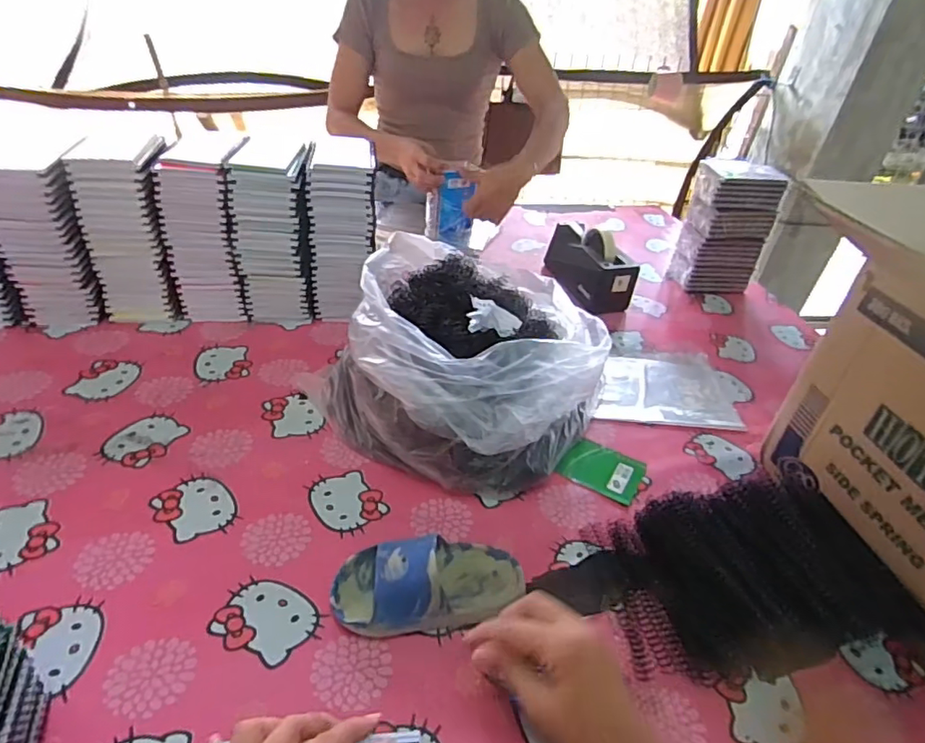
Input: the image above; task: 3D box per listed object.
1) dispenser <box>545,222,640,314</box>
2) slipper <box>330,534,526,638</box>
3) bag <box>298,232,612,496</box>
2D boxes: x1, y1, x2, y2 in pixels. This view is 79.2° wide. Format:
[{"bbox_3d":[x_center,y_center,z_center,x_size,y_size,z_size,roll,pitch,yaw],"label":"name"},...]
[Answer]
[{"bbox_3d":[0.233,-0.205,1.033,0.090,0.110,0.202,-6,40,-16],"label":"dispenser"},{"bbox_3d":[-0.030,0.191,0.521,0.173,0.062,0.084,-2,39,-12],"label":"slipper"},{"bbox_3d":[0.019,-0.036,0.724,0.325,0.175,0.355,30,43,26],"label":"bag"}]

